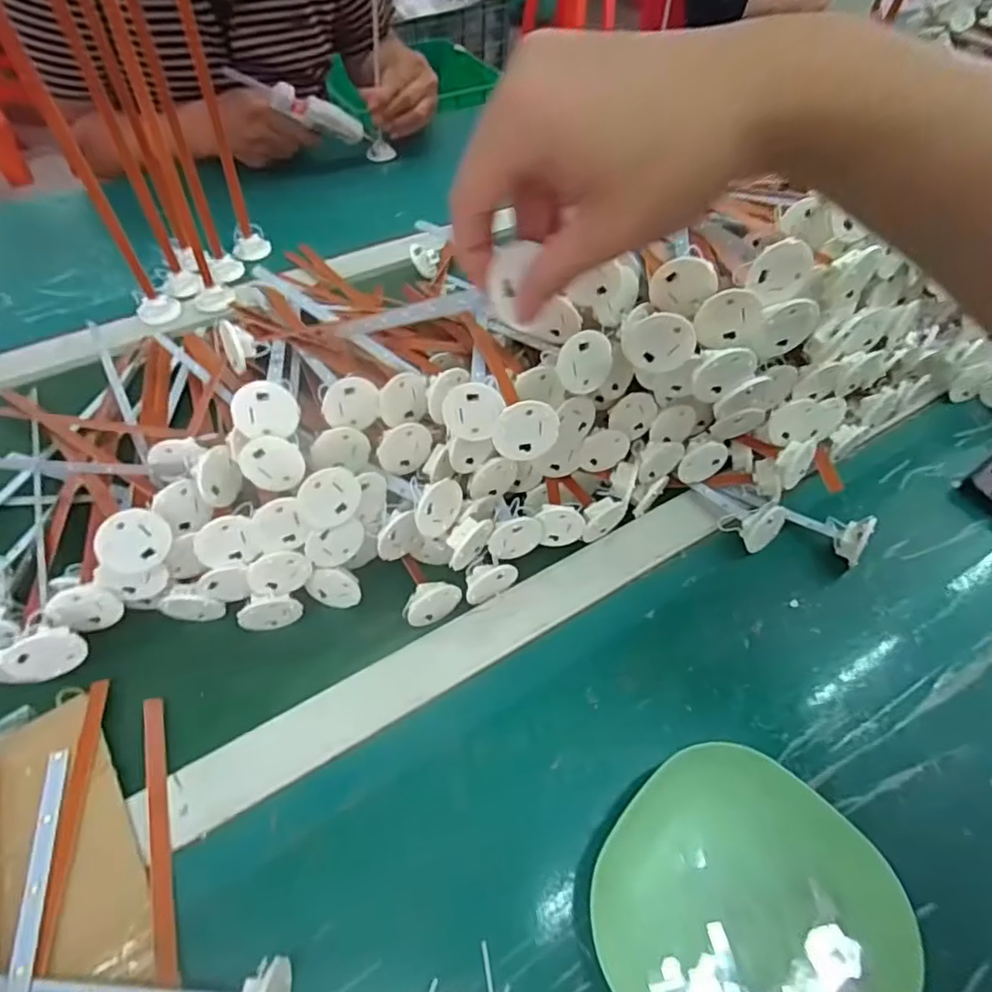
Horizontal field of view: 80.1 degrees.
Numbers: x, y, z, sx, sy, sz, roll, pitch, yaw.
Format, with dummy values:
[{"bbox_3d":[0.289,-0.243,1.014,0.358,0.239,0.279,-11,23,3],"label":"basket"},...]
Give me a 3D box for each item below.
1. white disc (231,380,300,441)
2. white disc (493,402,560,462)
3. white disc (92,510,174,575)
[{"bbox_3d":[-0.142,-0.053,0.363,0.039,0.035,0.006,-7,25,-10],"label":"white disc"},{"bbox_3d":[0.018,-0.037,0.338,0.038,0.035,0.004,-28,31,11],"label":"white disc"},{"bbox_3d":[-0.210,0.026,0.343,0.006,0.040,0.037,22,39,41],"label":"white disc"}]

